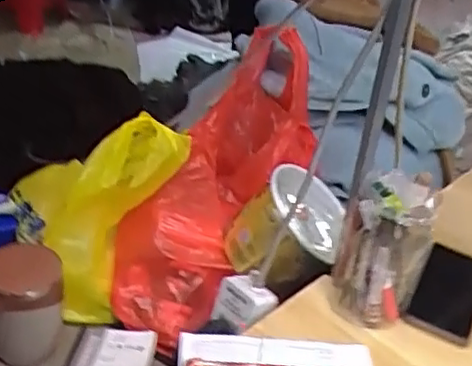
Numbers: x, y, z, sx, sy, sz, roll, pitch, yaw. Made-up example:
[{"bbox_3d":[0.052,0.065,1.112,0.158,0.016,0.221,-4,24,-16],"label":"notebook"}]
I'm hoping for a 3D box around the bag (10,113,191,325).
[{"bbox_3d":[-0.180,0.019,0.893,0.183,0.227,0.235,-10,38,-29],"label":"bag"}]

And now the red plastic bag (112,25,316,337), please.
[{"bbox_3d":[-0.018,-0.019,0.944,0.168,0.150,0.476,18,50,14],"label":"red plastic bag"}]

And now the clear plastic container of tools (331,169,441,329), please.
[{"bbox_3d":[0.157,0.067,0.690,0.088,0.142,0.087,19,33,14],"label":"clear plastic container of tools"}]

